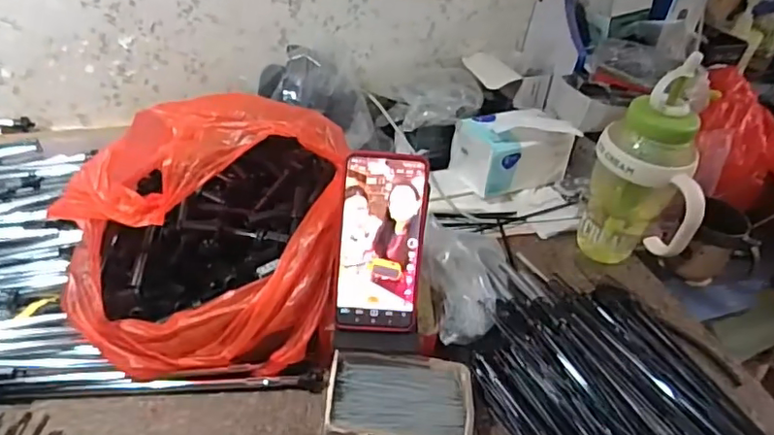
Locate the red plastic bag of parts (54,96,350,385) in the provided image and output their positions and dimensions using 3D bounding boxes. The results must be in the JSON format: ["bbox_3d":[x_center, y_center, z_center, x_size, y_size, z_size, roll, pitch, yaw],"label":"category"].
[{"bbox_3d":[-0.171,0.006,0.551,0.256,0.166,0.227,-2,41,-11],"label":"red plastic bag of parts"}]

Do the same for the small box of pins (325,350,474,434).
[{"bbox_3d":[0.012,0.172,0.517,0.129,0.037,0.094,5,40,-3],"label":"small box of pins"}]

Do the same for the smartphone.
[{"bbox_3d":[-0.005,0.025,0.521,0.076,0.165,0.018,4,8,-4],"label":"smartphone"}]

